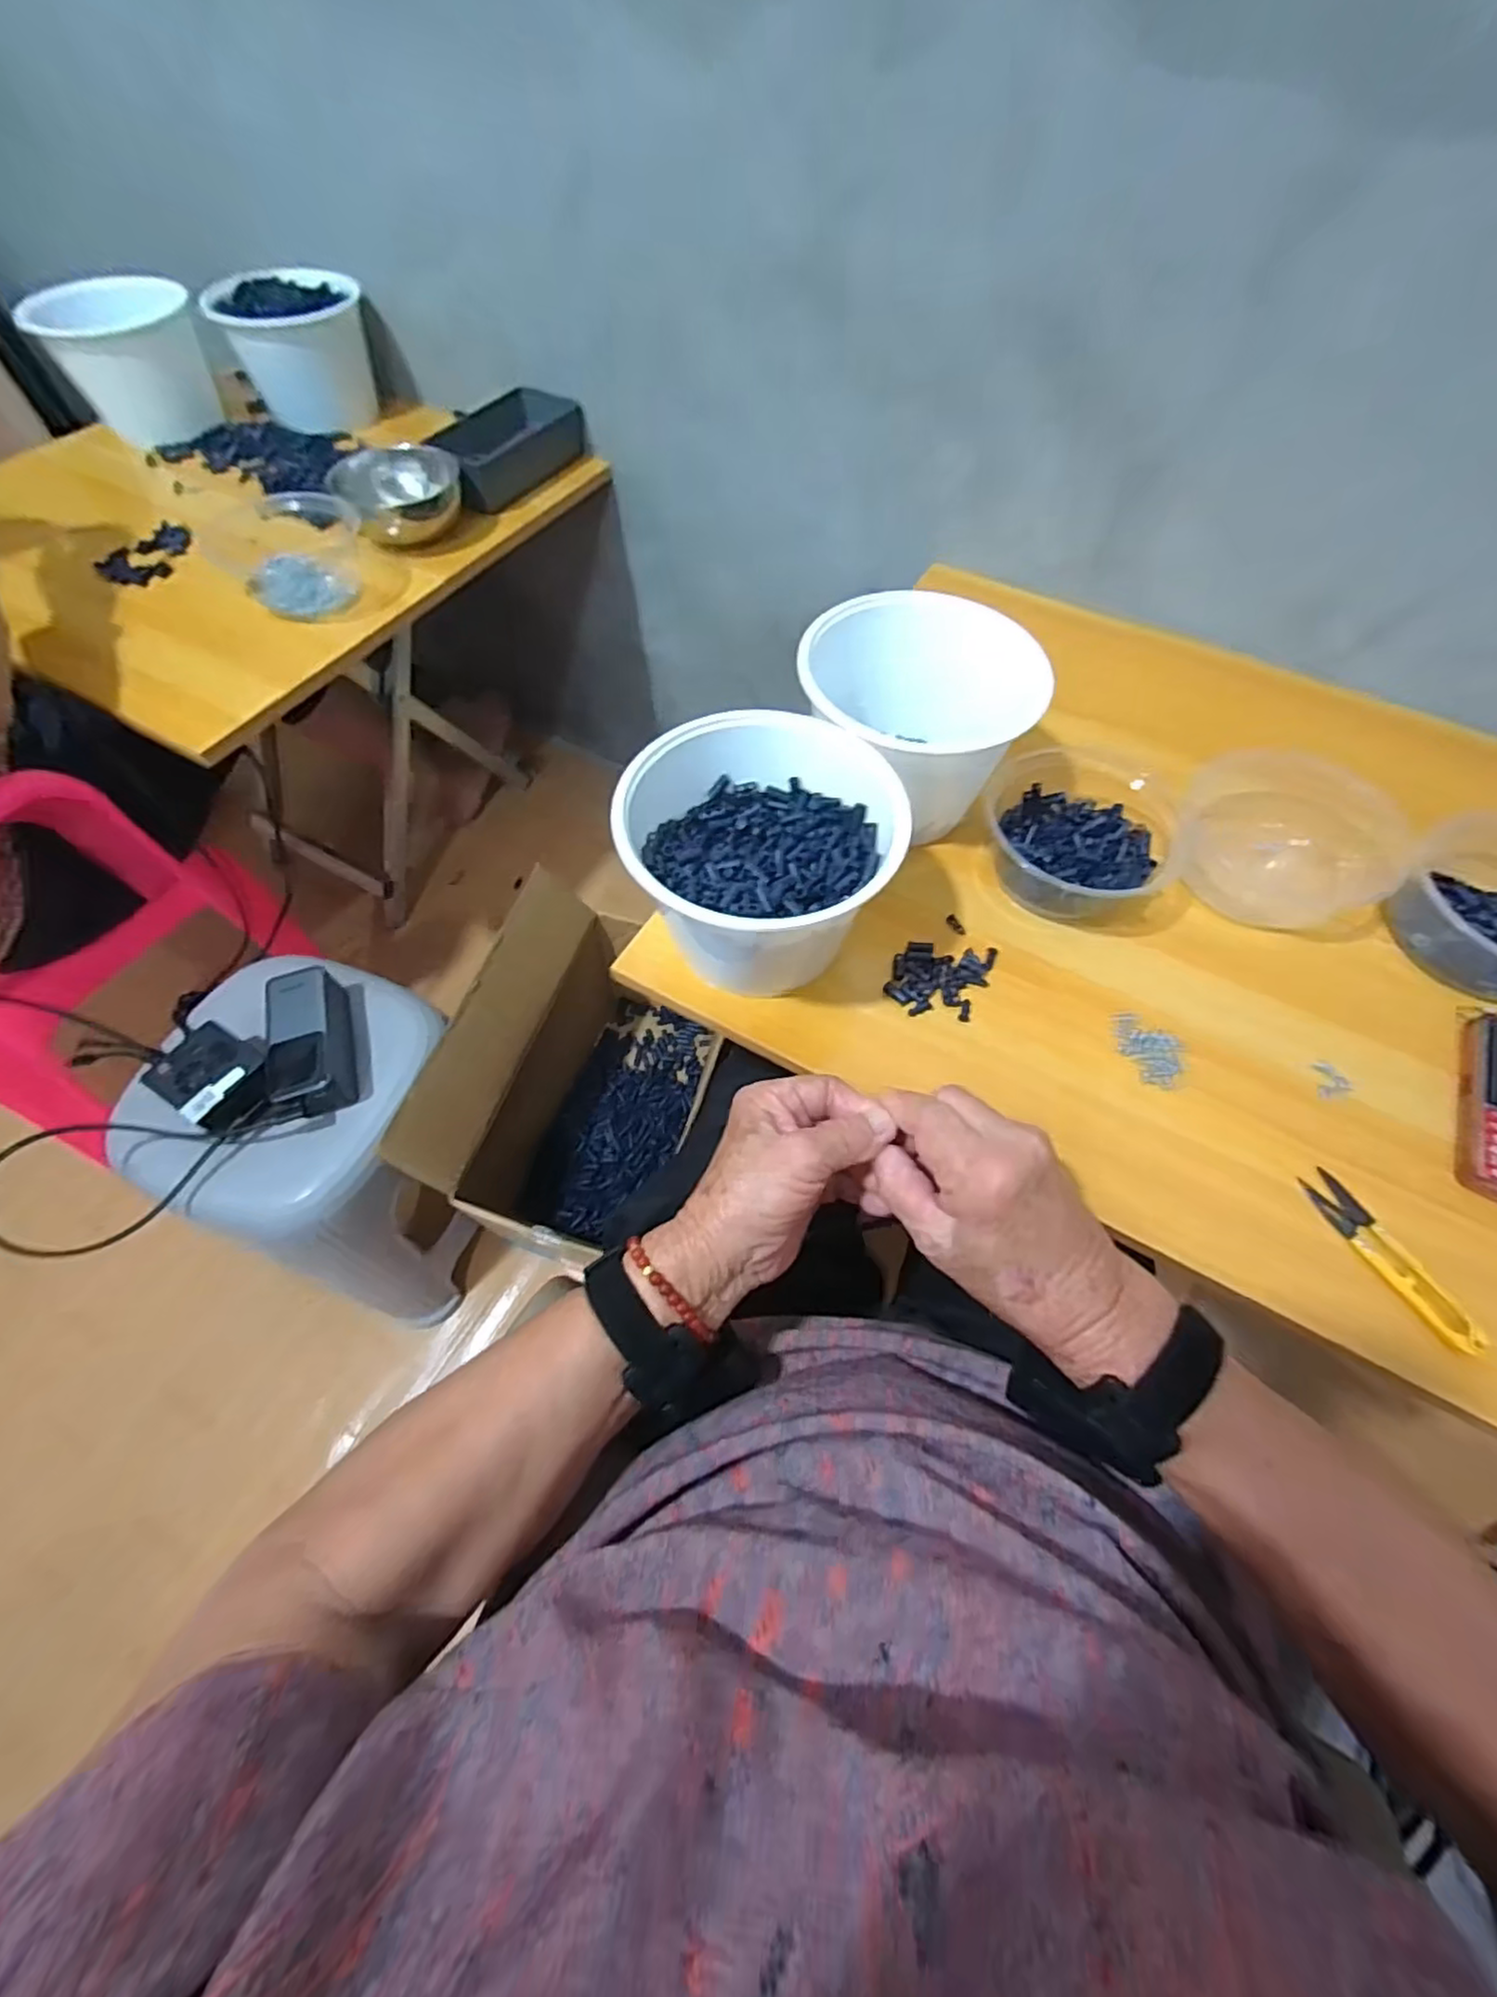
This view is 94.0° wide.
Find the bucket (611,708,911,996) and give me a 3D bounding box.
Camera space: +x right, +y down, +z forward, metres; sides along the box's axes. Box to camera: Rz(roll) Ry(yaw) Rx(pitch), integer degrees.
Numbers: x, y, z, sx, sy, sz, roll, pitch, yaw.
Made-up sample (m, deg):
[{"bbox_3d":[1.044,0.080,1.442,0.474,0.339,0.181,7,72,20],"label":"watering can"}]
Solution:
[{"bbox_3d":[0.005,-0.090,0.454,0.160,0.110,0.154,1,61,-1],"label":"bucket"}]

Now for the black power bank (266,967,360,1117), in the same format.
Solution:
[{"bbox_3d":[-0.401,0.039,0.639,0.056,0.049,0.135,-15,62,-10],"label":"black power bank"}]

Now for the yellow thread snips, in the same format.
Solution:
[{"bbox_3d":[0.360,0.145,0.392,0.023,0.011,0.103,-20,63,-13],"label":"yellow thread snips"}]

